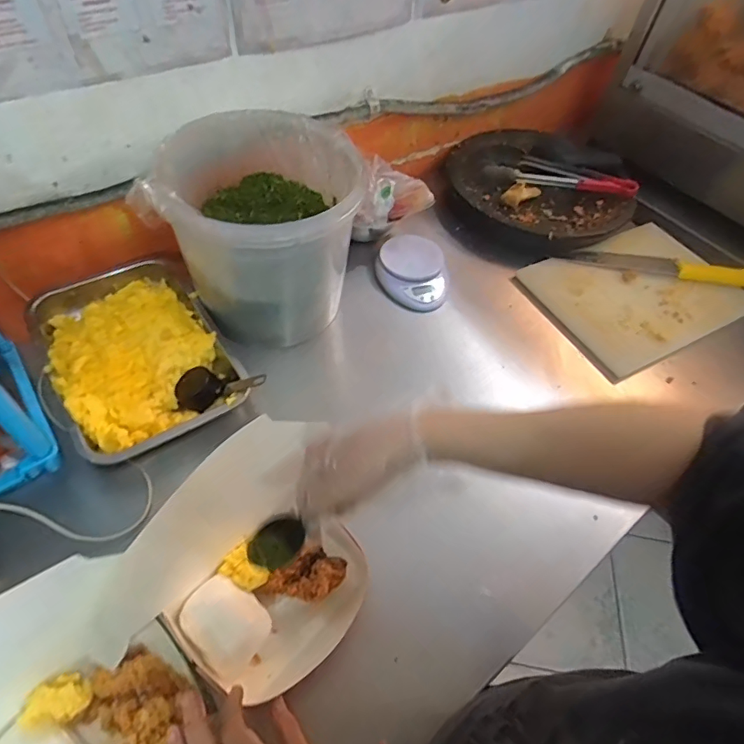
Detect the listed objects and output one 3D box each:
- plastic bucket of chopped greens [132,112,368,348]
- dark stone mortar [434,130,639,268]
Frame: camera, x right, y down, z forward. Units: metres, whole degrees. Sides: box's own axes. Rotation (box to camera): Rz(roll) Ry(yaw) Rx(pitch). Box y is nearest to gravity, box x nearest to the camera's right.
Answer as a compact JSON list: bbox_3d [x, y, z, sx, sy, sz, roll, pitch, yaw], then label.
[{"bbox_3d":[-0.155,-0.202,0.716,0.252,0.253,0.260,-1,53,-6],"label":"plastic bucket of chopped greens"},{"bbox_3d":[0.315,-0.349,0.968,0.343,0.092,0.325,21,54,10],"label":"dark stone mortar"}]

